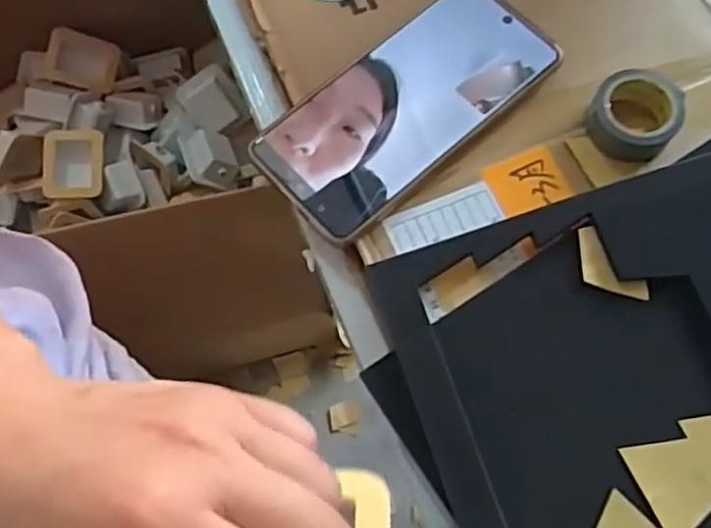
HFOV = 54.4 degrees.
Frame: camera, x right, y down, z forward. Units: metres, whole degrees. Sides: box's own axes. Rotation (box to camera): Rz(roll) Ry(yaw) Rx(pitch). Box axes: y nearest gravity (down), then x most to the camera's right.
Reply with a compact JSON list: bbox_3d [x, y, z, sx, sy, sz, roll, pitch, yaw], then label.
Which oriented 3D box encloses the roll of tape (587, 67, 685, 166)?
[{"bbox_3d":[0.146,-0.078,0.364,0.044,0.023,0.041,0,71,1],"label":"roll of tape"}]

